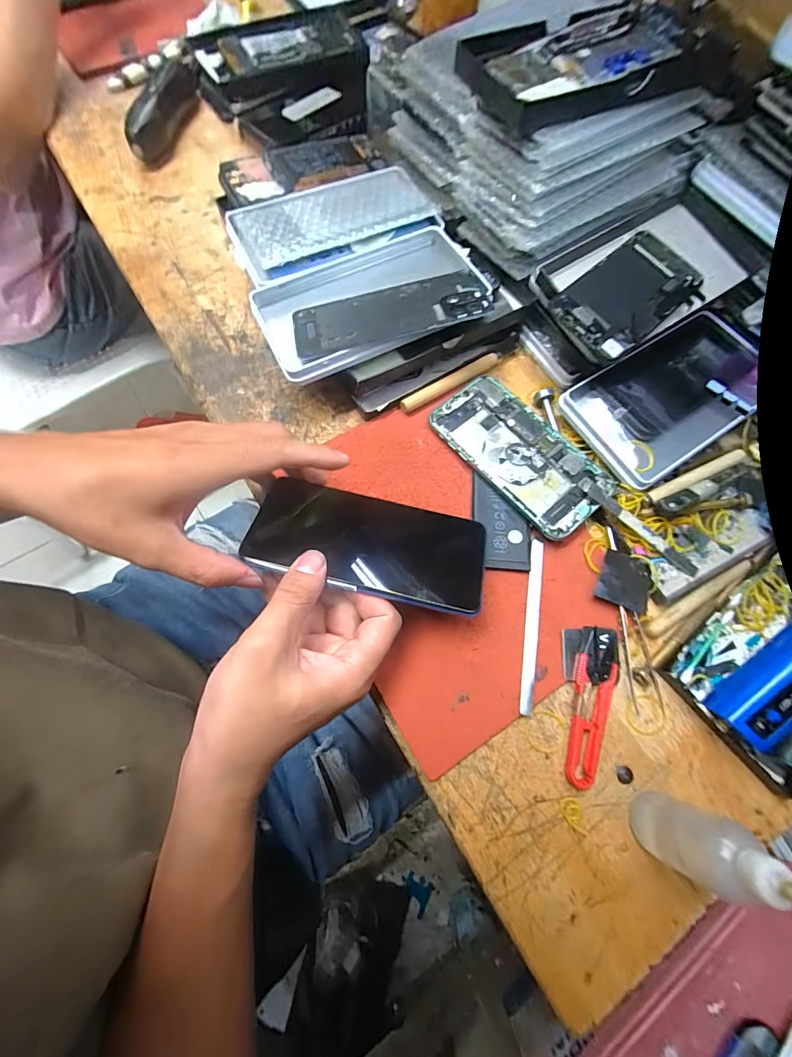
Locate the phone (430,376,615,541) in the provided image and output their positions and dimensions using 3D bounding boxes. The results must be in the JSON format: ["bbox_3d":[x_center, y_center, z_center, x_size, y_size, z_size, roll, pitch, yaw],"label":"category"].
[{"bbox_3d":[0.100,-0.063,0.328,0.073,0.013,0.147,-39,77,-13],"label":"phone"}]

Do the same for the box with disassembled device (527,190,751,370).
[{"bbox_3d":[0.207,-0.213,0.344,0.187,0.030,0.105,-30,77,-11],"label":"box with disassembled device"}]

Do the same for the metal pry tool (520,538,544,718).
[{"bbox_3d":[0.100,0.068,0.293,0.011,0.005,0.127,10,72,1],"label":"metal pry tool"}]

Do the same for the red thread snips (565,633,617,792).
[{"bbox_3d":[0.134,0.125,0.275,0.025,0.010,0.096,14,72,2],"label":"red thread snips"}]

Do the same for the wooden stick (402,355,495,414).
[{"bbox_3d":[0.048,-0.128,0.349,0.098,0.008,0.011,-30,75,-11],"label":"wooden stick"}]

